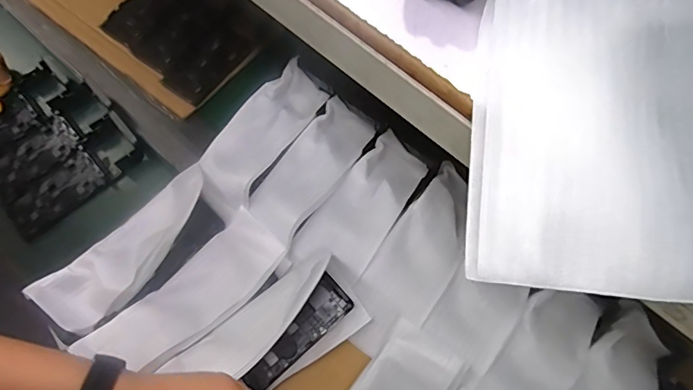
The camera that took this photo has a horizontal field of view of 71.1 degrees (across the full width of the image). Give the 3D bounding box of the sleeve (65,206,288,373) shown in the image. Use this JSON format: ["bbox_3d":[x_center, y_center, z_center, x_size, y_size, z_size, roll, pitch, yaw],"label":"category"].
[{"bbox_3d":[-0.181,0.119,0.562,0.229,0.022,0.094,-41,62,-17],"label":"sleeve"}]

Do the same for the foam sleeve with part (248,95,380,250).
[{"bbox_3d":[-0.044,-0.035,0.621,0.082,0.017,0.193,37,71,10],"label":"foam sleeve with part"}]

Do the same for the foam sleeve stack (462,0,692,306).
[{"bbox_3d":[0.173,-0.067,0.261,0.194,0.028,0.245,8,77,2],"label":"foam sleeve stack"}]

